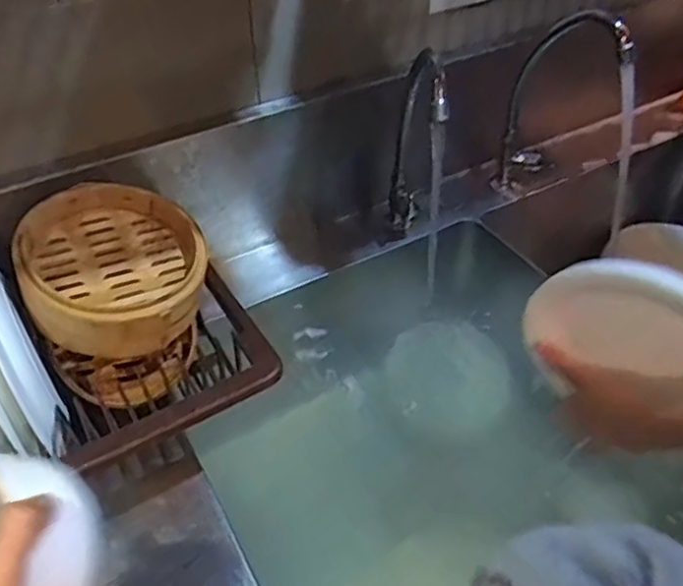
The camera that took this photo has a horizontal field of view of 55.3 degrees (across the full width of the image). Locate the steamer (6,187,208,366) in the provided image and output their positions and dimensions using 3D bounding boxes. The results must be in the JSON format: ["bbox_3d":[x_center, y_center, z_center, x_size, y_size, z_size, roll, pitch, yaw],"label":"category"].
[{"bbox_3d":[-0.231,-0.026,0.664,0.176,0.068,0.180,-2,51,-22],"label":"steamer"}]

